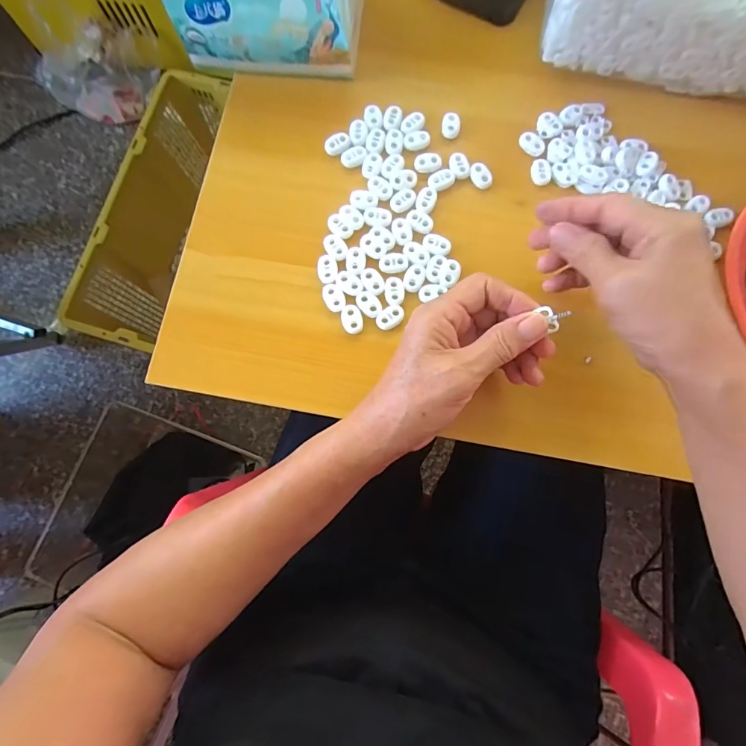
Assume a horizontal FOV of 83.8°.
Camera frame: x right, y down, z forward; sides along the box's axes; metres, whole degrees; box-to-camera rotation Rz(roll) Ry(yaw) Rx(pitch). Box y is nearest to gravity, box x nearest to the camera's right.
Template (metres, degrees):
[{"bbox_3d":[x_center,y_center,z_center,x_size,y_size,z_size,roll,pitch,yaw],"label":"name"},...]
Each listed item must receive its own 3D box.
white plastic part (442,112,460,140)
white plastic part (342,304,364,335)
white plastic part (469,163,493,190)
[{"bbox_3d":[0.066,-0.209,0.351,0.016,0.005,0.022,11,79,2],"label":"white plastic part"},{"bbox_3d":[-0.016,-0.042,0.317,0.015,0.004,0.024,-12,80,-2],"label":"white plastic part"},{"bbox_3d":[0.088,-0.161,0.342,0.014,0.007,0.022,-29,81,-5],"label":"white plastic part"}]

